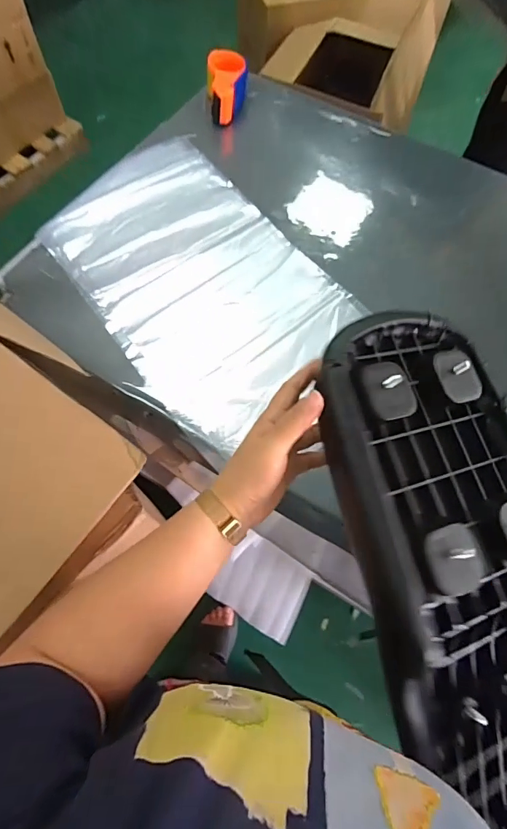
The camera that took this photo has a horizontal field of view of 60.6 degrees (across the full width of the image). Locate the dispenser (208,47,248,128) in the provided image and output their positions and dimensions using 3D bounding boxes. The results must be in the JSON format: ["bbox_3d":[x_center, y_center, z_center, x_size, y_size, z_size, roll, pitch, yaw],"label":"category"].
[{"bbox_3d":[-0.054,-0.649,0.860,0.084,0.070,0.125,1,66,-2],"label":"dispenser"}]

